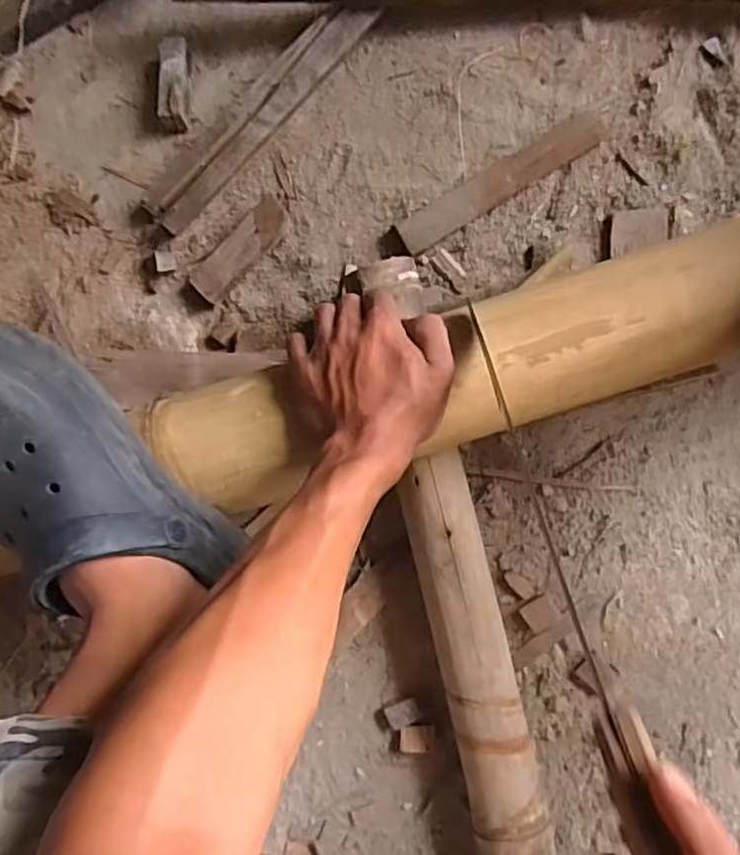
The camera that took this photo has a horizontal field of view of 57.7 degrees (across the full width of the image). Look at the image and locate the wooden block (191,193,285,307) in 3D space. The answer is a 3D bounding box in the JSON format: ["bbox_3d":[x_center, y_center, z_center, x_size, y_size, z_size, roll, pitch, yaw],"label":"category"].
[{"bbox_3d":[-0.116,-0.160,0.608,0.105,0.024,0.031,-41,85,2],"label":"wooden block"}]

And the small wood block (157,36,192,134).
[{"bbox_3d":[-0.180,-0.319,0.626,0.026,0.031,0.082,-5,83,6],"label":"small wood block"}]

